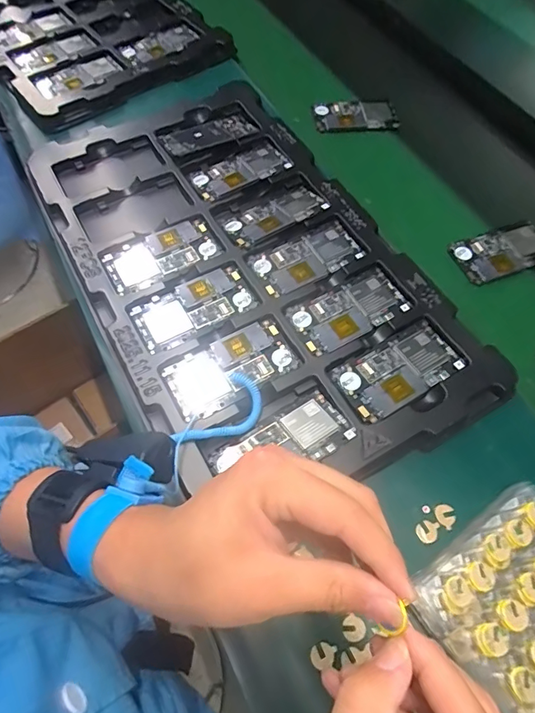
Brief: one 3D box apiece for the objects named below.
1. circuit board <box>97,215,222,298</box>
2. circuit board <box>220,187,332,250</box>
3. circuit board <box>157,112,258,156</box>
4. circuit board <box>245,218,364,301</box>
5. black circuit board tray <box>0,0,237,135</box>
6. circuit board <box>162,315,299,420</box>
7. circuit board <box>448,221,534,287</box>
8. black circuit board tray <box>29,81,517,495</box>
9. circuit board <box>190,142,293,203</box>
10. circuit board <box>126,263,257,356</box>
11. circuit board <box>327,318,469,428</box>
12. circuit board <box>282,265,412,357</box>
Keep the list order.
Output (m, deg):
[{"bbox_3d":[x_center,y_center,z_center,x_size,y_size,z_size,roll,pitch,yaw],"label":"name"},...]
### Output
[{"bbox_3d":[-0.119,-0.117,0.512,0.127,0.006,0.067,-28,65,-16],"label":"circuit board"},{"bbox_3d":[0.008,-0.170,0.537,0.123,0.004,0.055,-29,65,-17],"label":"circuit board"},{"bbox_3d":[-0.080,-0.299,0.601,0.125,0.006,0.048,-22,65,-14],"label":"circuit board"},{"bbox_3d":[0.046,-0.113,0.515,0.125,0.006,0.064,-26,64,-16],"label":"circuit board"},{"bbox_3d":[-0.343,-0.601,0.770,0.345,0.038,0.602,-34,67,-19],"label":"black circuit board tray"},{"bbox_3d":[-0.036,0.011,0.448,0.124,0.006,0.066,-26,64,-15],"label":"circuit board"},{"bbox_3d":[0.288,-0.128,0.547,0.126,0.009,0.064,-19,63,-12],"label":"circuit board"},{"bbox_3d":[-0.032,-0.113,0.513,0.322,0.021,0.542,-26,65,-16],"label":"black circuit board tray"},{"bbox_3d":[-0.035,-0.237,0.573,0.122,0.006,0.054,-28,65,-16],"label":"circuit board"},{"bbox_3d":[-0.078,-0.053,0.480,0.126,0.005,0.067,-28,65,-16],"label":"circuit board"},{"bbox_3d":[0.130,0.014,0.442,0.125,0.004,0.064,-26,65,-16],"label":"circuit board"},{"bbox_3d":[0.087,-0.049,0.481,0.122,0.008,0.066,-26,64,-16],"label":"circuit board"}]

